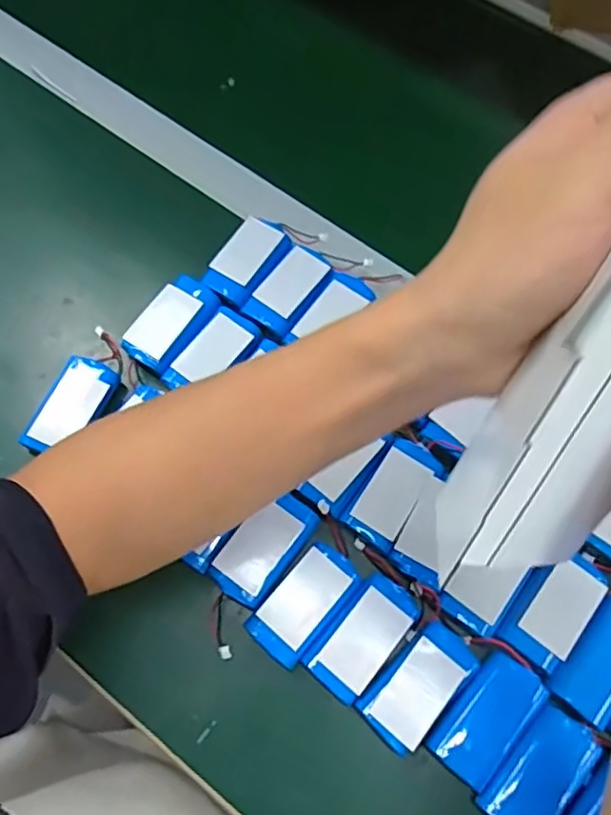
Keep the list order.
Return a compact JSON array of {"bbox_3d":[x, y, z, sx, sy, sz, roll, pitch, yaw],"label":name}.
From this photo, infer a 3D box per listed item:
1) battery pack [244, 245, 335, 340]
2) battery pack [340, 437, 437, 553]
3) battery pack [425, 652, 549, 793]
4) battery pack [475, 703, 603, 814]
[{"bbox_3d":[-0.010,-0.082,0.439,0.036,0.017,0.063,34,70,11],"label":"battery pack"},{"bbox_3d":[0.053,0.052,0.386,0.033,0.008,0.065,32,70,11],"label":"battery pack"},{"bbox_3d":[0.101,0.173,0.354,0.037,0.024,0.067,41,72,14],"label":"battery pack"},{"bbox_3d":[0.126,0.200,0.345,0.037,0.021,0.067,39,71,13],"label":"battery pack"}]

